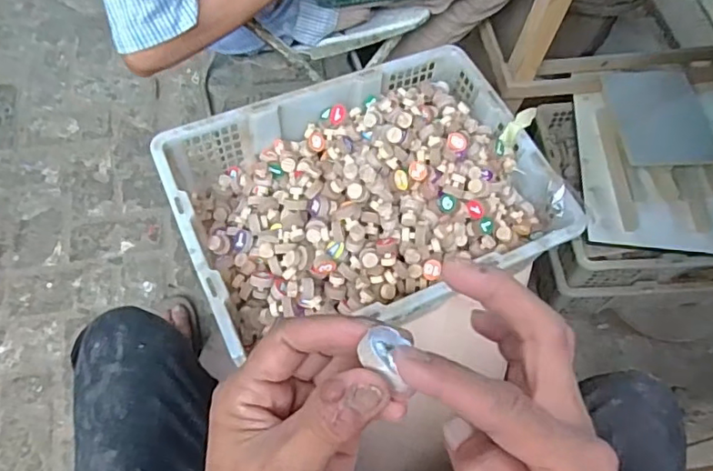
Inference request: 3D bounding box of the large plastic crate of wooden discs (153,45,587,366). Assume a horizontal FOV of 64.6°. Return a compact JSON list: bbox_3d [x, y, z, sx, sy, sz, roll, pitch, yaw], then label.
[{"bbox_3d":[0.014,-0.055,0.756,0.470,0.107,0.341,-21,67,-15],"label":"large plastic crate of wooden discs"}]

